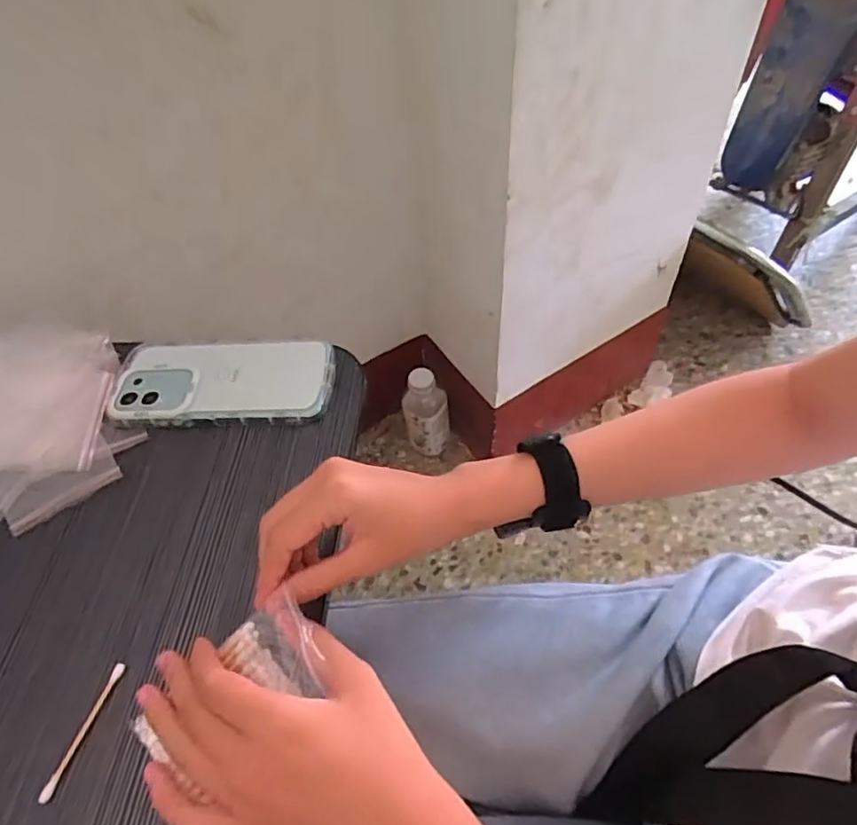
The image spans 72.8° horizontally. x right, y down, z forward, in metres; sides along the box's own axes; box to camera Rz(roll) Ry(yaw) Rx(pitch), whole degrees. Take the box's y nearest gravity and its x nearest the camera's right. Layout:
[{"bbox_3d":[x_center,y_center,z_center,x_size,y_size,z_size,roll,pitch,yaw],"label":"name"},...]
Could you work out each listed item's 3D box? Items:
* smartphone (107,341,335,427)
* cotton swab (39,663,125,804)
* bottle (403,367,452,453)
[{"bbox_3d":[-0.160,-0.023,0.456,0.167,0.019,0.076,-1,54,4],"label":"smartphone"},{"bbox_3d":[-0.189,0.175,0.321,0.006,0.006,0.070,13,56,14],"label":"cotton swab"},{"bbox_3d":[-0.002,0.007,0.922,0.054,0.182,0.057,32,63,25],"label":"bottle"}]

